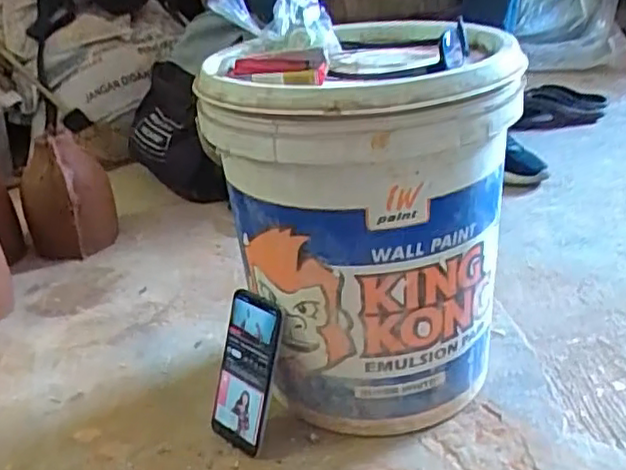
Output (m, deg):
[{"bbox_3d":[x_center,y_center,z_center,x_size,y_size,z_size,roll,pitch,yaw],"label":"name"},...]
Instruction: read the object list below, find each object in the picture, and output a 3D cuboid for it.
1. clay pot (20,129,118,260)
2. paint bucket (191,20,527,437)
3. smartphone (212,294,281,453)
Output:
[{"bbox_3d":[-0.433,-0.075,1.162,0.156,0.188,0.170,-16,28,-21],"label":"clay pot"},{"bbox_3d":[0.054,-0.006,0.724,0.294,0.376,0.270,-8,26,-5],"label":"paint bucket"},{"bbox_3d":[-0.070,0.143,0.695,0.068,0.161,0.011,13,8,34],"label":"smartphone"}]

